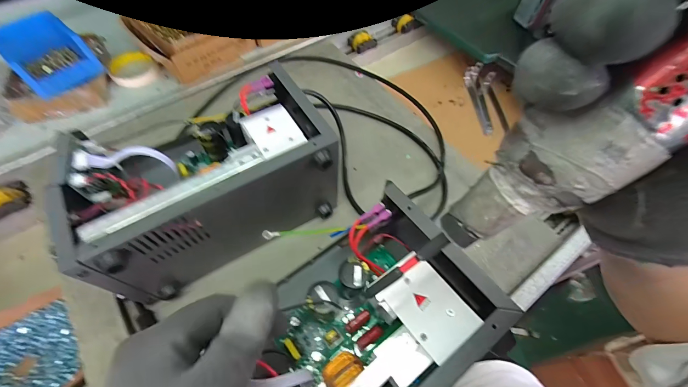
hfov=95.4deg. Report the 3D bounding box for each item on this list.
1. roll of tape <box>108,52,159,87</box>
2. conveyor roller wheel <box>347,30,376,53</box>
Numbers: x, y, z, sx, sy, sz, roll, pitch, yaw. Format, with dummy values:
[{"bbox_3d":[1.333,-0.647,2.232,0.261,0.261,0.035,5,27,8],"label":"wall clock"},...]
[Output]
[{"bbox_3d":[-0.415,-0.244,0.614,0.080,0.018,0.093,-35,66,-20],"label":"roll of tape"},{"bbox_3d":[0.044,-0.363,0.748,0.056,0.025,0.054,-30,64,-18],"label":"conveyor roller wheel"}]

